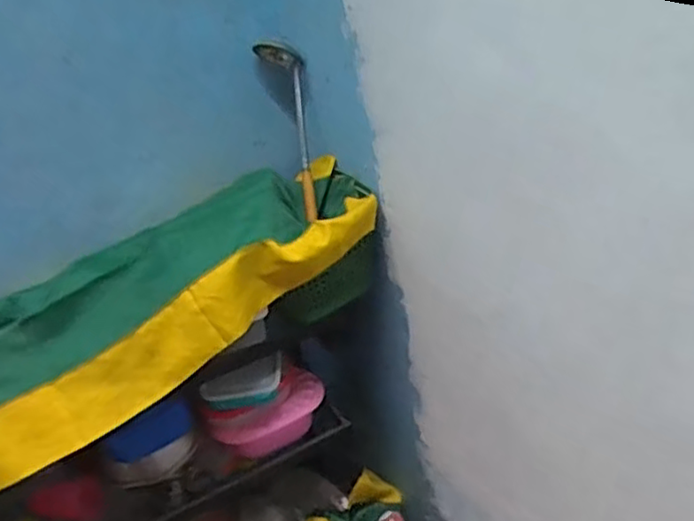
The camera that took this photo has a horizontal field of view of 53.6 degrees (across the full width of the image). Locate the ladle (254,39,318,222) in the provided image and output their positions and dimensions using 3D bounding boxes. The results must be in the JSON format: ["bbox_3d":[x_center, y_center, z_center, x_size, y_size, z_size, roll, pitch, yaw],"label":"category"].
[{"bbox_3d":[-0.096,-0.225,1.184,0.076,0.323,0.073,-9,-3,-4],"label":"ladle"}]

